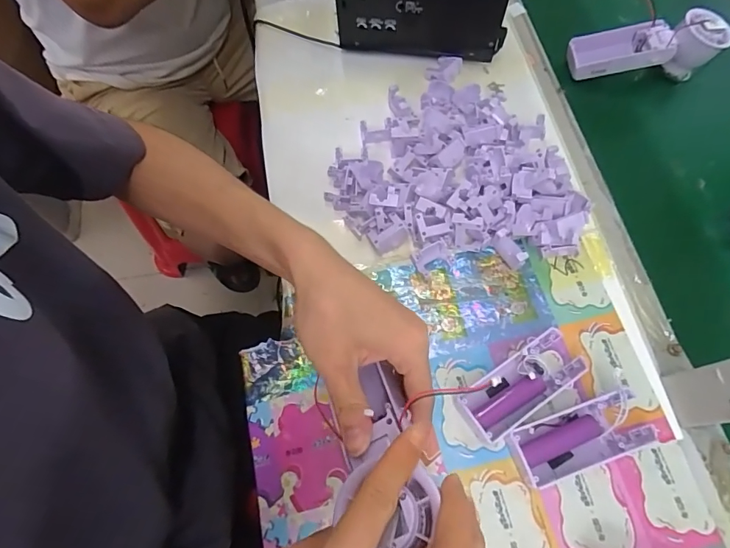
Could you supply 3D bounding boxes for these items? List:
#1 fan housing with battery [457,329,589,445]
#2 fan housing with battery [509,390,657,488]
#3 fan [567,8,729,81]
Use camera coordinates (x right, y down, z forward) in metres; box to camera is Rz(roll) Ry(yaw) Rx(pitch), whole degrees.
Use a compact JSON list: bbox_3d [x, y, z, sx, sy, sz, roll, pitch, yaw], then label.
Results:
[{"bbox_3d":[0.128,0.092,0.356,0.107,0.028,0.045,-33,72,-12],"label":"fan housing with battery"},{"bbox_3d":[0.170,0.130,0.344,0.105,0.024,0.046,-18,69,-7],"label":"fan housing with battery"},{"bbox_3d":[0.327,-0.258,0.511,0.160,0.068,0.051,1,67,17],"label":"fan"}]

